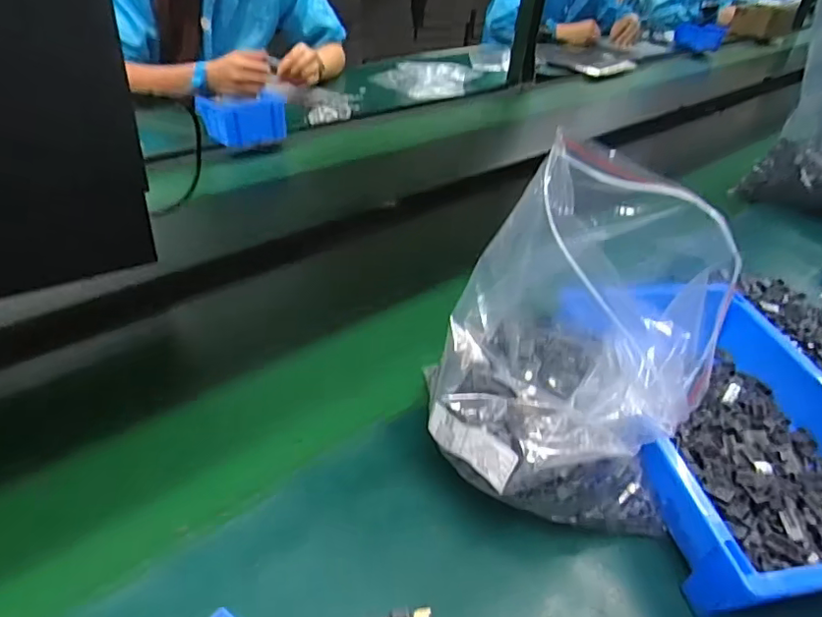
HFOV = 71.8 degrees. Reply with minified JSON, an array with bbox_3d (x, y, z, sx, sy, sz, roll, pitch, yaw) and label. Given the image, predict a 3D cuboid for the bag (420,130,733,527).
[{"bbox_3d":[0.128,0.031,0.410,0.178,0.255,0.183,27,42,26],"label":"bag"}]

